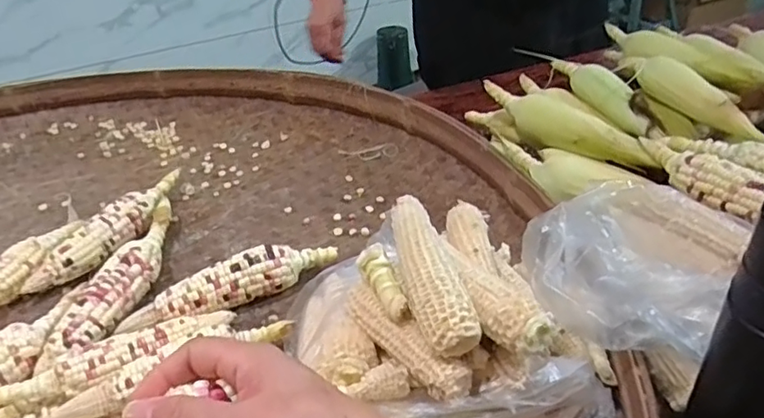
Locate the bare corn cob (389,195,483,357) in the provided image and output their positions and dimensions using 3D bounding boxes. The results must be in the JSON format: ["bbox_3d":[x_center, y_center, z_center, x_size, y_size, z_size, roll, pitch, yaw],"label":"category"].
[{"bbox_3d":[0.032,0.041,0.419,0.039,0.028,0.140,-10,35,-7],"label":"bare corn cob"}]

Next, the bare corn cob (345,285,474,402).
[{"bbox_3d":[0.014,0.090,0.406,0.024,0.029,0.109,-30,42,-31],"label":"bare corn cob"}]

